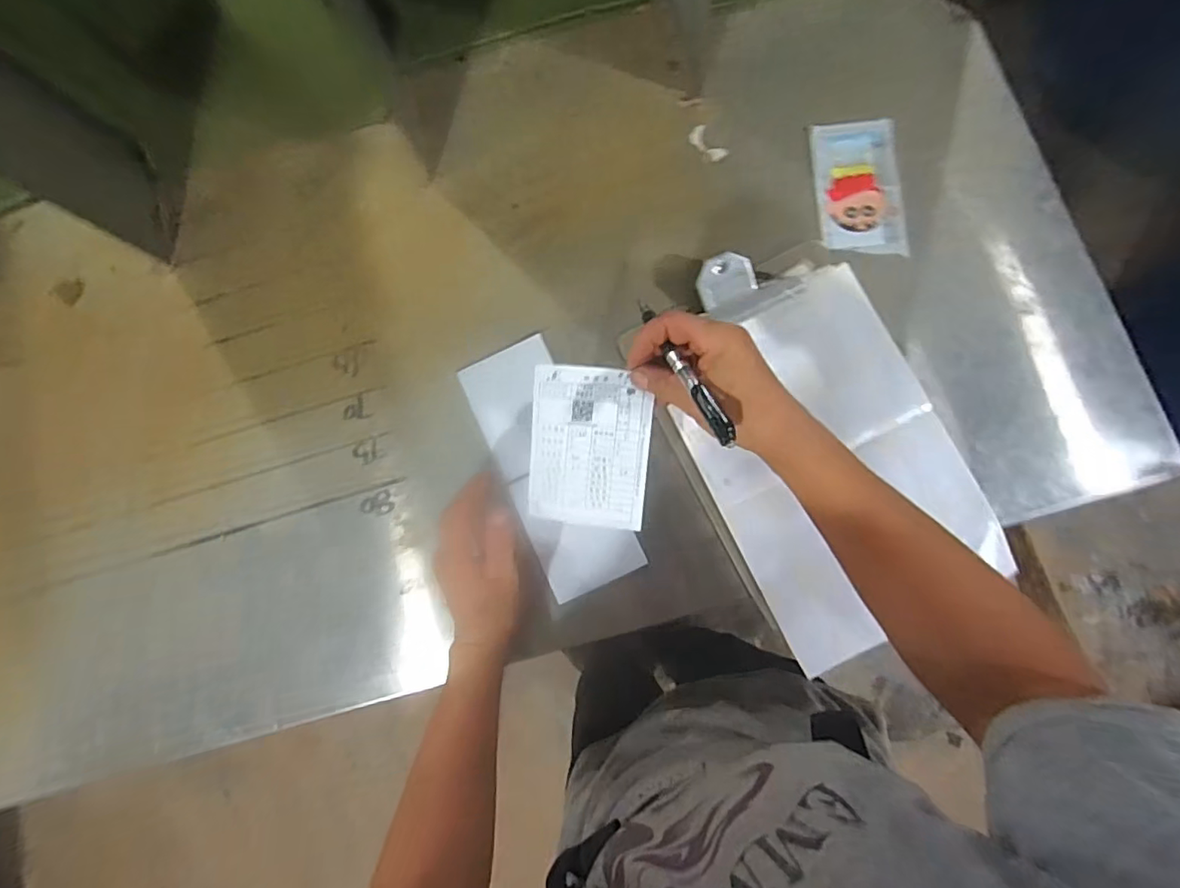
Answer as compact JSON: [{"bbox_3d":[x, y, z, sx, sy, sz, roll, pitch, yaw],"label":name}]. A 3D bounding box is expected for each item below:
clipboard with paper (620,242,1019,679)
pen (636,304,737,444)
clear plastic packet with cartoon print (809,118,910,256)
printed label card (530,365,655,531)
[{"bbox_3d":[0.212,-0.002,0.530,0.225,0.030,0.365,-27,85,-4],"label":"clipboard with paper"},{"bbox_3d":[0.064,-0.051,0.390,0.009,0.017,0.127,-25,61,-4],"label":"pen"},{"bbox_3d":[0.269,-0.255,0.565,0.079,0.009,0.135,-5,87,6],"label":"clear plastic packet with cartoon print"},{"bbox_3d":[0.000,0.004,0.440,0.090,0.012,0.123,6,101,6],"label":"printed label card"}]

